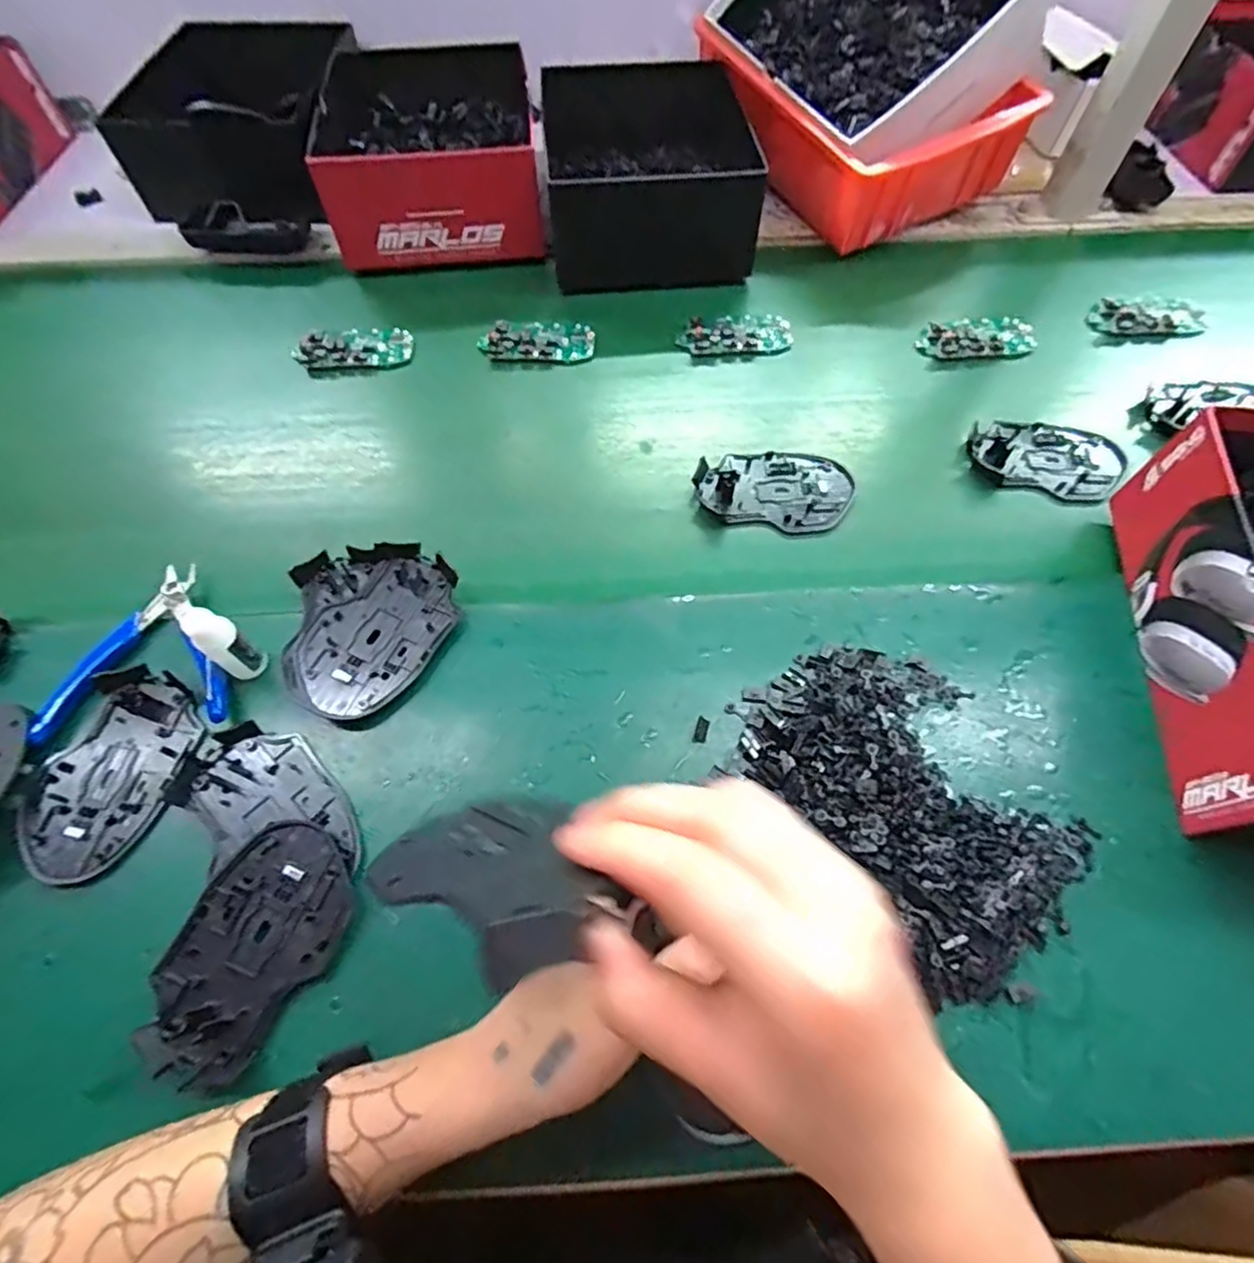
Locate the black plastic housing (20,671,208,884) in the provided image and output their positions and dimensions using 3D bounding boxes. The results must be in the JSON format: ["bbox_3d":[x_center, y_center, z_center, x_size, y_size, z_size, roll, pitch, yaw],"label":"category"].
[{"bbox_3d":[-0.292,0.079,0.356,0.079,0.015,0.113,17,64,10],"label":"black plastic housing"}]

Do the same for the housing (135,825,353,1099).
[{"bbox_3d":[-0.188,0.158,0.314,0.072,0.010,0.115,22,65,12],"label":"housing"}]

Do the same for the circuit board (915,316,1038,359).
[{"bbox_3d":[0.303,-0.253,0.543,0.099,0.013,0.045,-5,62,-2],"label":"circuit board"}]

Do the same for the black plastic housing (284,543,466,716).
[{"bbox_3d":[-0.169,-0.007,0.395,0.105,0.020,0.114,25,65,14],"label":"black plastic housing"}]

